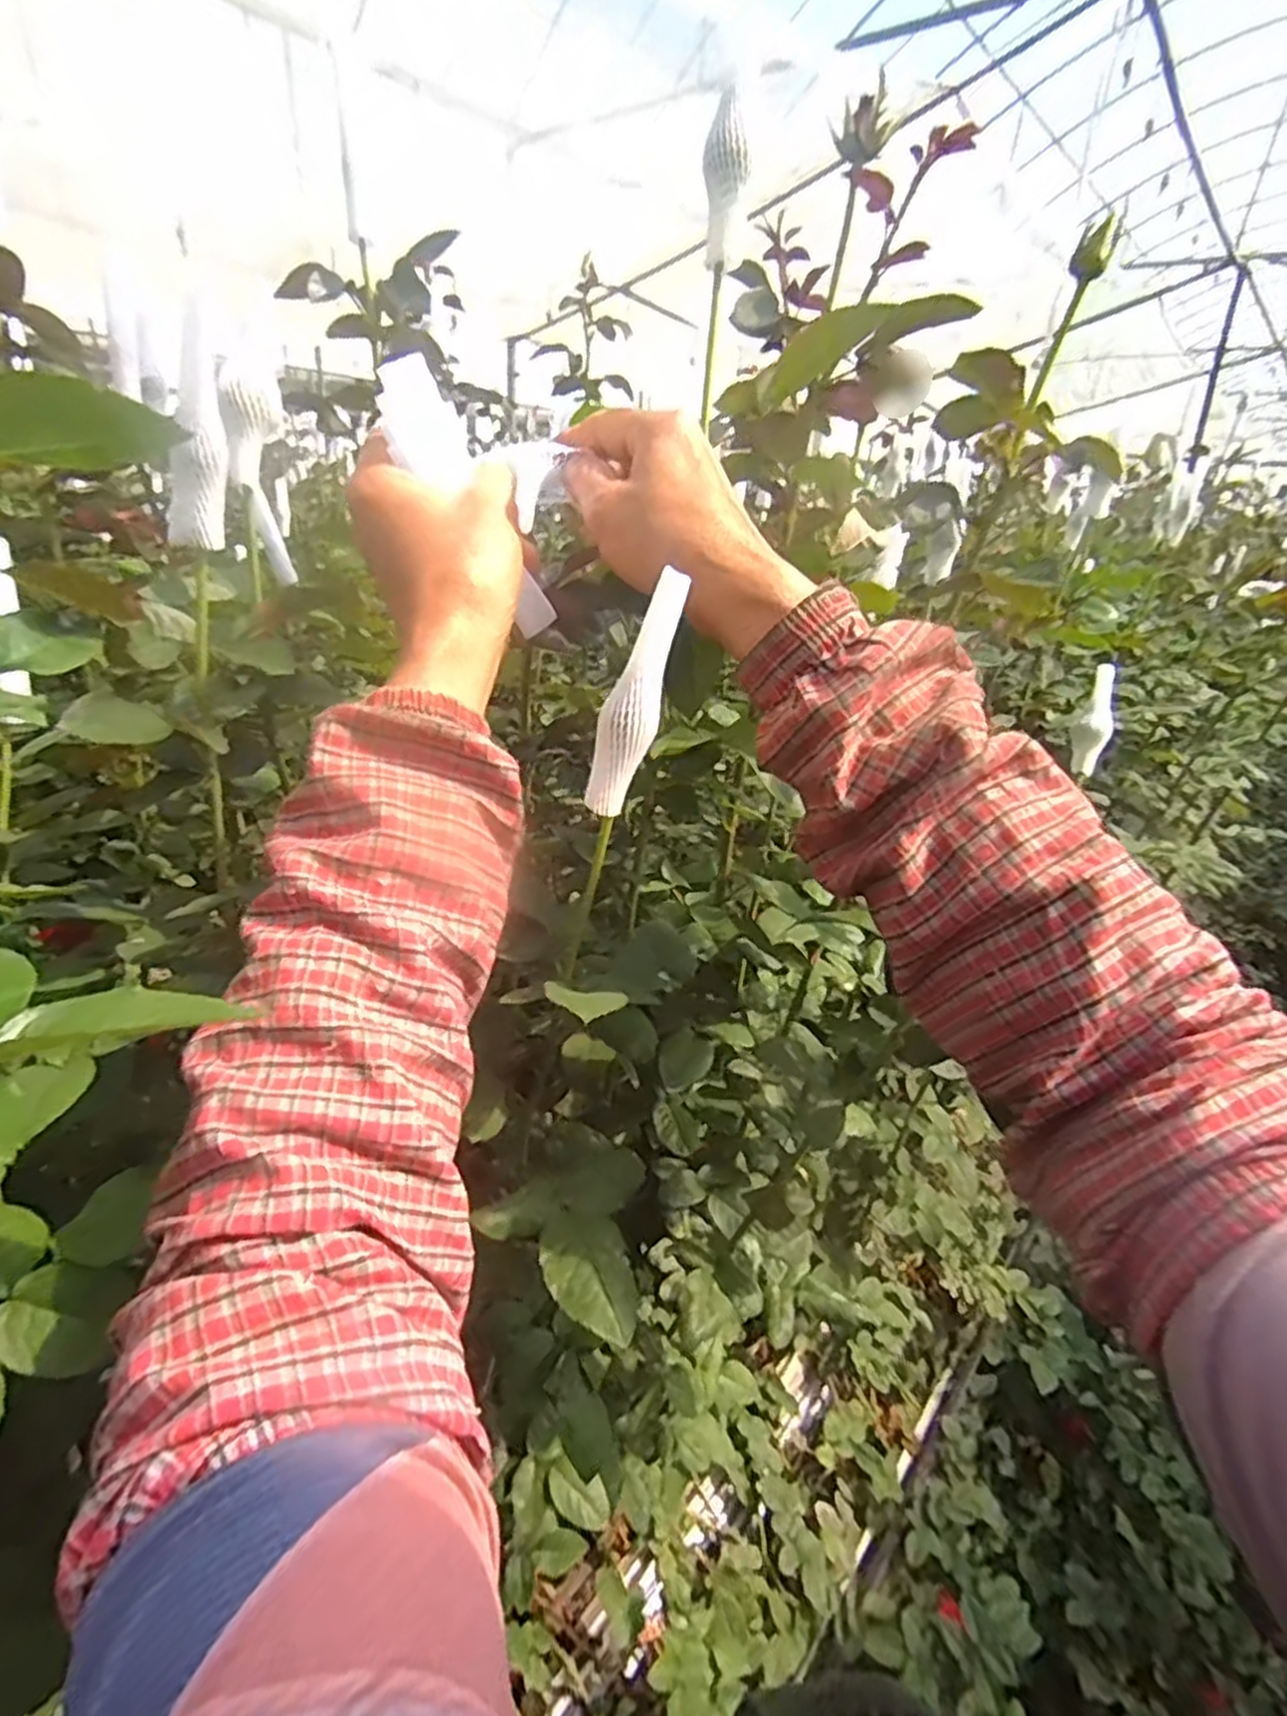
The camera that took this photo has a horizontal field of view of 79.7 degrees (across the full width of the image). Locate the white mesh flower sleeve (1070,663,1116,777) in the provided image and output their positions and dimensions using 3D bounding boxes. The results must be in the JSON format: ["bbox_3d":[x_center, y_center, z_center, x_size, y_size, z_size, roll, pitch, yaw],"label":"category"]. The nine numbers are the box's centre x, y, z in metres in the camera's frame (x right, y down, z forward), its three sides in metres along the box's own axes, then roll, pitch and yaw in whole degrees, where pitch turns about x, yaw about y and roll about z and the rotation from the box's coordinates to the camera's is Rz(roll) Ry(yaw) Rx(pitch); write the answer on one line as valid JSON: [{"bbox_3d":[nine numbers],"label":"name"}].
[{"bbox_3d":[0.407,-0.125,0.696,0.026,0.101,0.037,14,2,16],"label":"white mesh flower sleeve"}]

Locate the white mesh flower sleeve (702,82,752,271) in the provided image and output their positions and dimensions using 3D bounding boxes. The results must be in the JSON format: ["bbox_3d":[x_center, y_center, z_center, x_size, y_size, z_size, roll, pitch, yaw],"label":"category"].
[{"bbox_3d":[0.039,-0.331,0.376,0.022,0.065,0.018,7,26,-1],"label":"white mesh flower sleeve"}]

